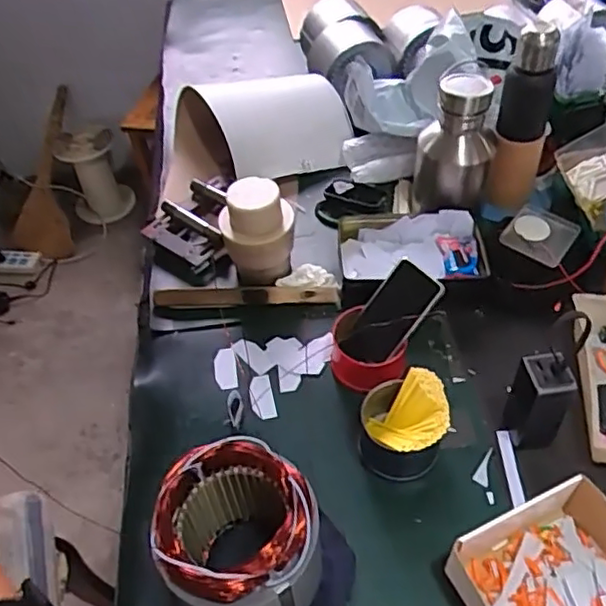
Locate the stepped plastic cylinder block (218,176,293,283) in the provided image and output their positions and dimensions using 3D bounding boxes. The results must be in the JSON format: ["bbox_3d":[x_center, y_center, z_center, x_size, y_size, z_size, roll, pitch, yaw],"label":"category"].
[{"bbox_3d":[-0.066,-0.100,0.930,0.104,0.147,0.084,-9,49,-3],"label":"stepped plastic cylinder block"}]

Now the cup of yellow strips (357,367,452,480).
[{"bbox_3d":[0.122,0.148,0.763,0.100,0.087,0.101,-3,49,3],"label":"cup of yellow strips"}]

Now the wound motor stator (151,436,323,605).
[{"bbox_3d":[-0.057,0.242,0.628,0.139,0.176,0.151,-3,49,3],"label":"wound motor stator"}]

